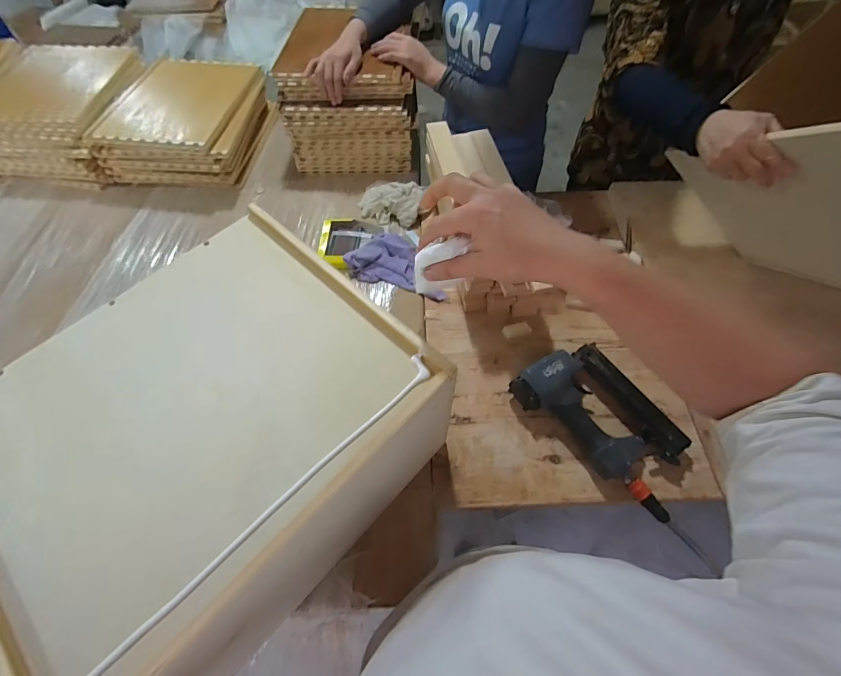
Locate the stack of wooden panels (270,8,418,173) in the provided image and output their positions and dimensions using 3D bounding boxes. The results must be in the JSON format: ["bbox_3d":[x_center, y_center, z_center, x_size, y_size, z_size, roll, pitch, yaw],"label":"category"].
[{"bbox_3d":[-0.158,-0.600,0.927,0.284,0.195,0.343,1,61,1],"label":"stack of wooden panels"}]

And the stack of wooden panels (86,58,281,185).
[{"bbox_3d":[-0.534,-0.529,0.932,0.314,0.129,0.365,7,61,5],"label":"stack of wooden panels"}]

